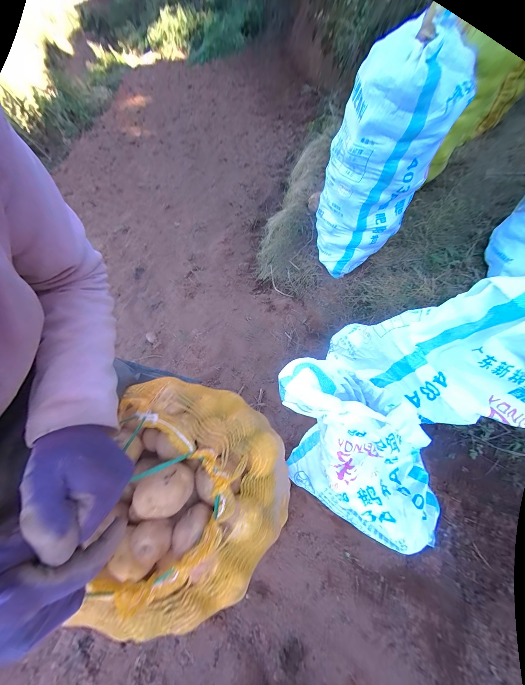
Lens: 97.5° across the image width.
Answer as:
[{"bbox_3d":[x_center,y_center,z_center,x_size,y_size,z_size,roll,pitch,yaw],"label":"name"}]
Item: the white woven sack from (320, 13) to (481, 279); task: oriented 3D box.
[{"bbox_3d":[0.456,-0.677,0.969,0.320,0.695,0.325,-20,67,-6],"label":"white woven sack"}]

